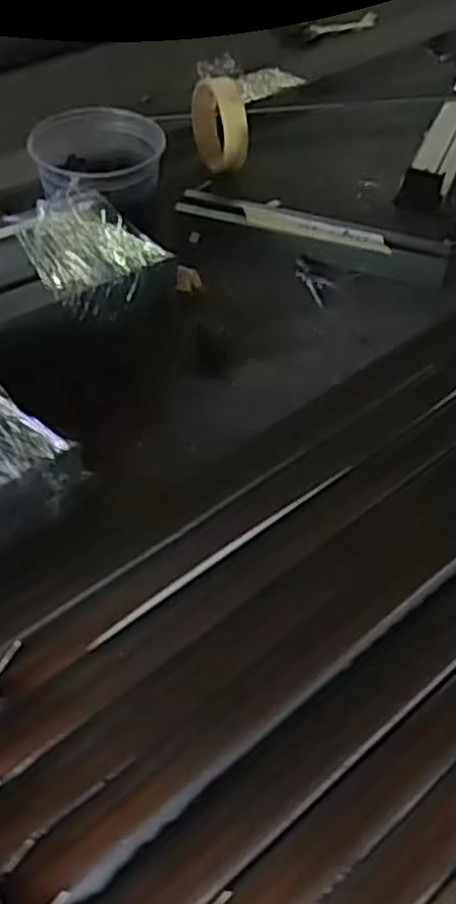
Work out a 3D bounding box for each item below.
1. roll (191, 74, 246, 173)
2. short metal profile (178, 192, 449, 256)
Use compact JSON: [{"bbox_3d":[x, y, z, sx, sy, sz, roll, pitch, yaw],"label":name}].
[{"bbox_3d":[-0.009,-0.320,0.755,0.026,0.089,0.085,-16,52,-16],"label":"roll"},{"bbox_3d":[0.074,-0.193,0.691,0.243,0.024,0.042,15,51,10],"label":"short metal profile"}]

